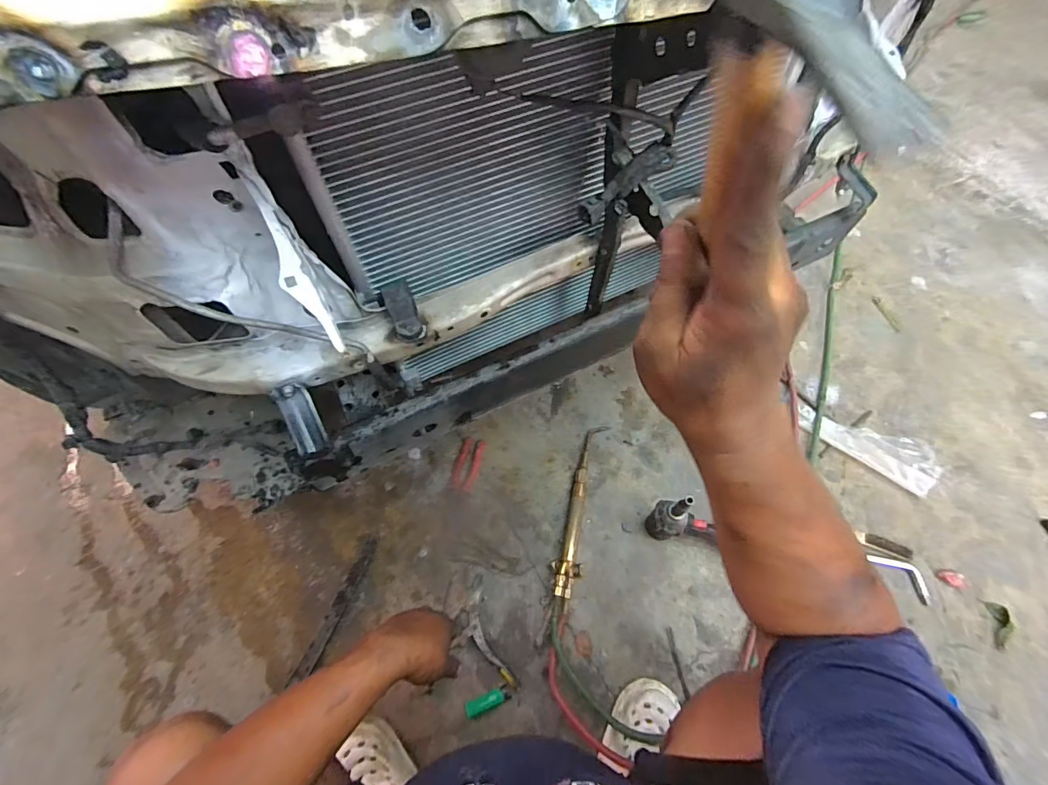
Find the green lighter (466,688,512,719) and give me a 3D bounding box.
[{"bbox_3d":[-0.063,0.544,0.794,0.076,0.011,0.027,-22,69,-10],"label":"green lighter"}]

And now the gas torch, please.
[{"bbox_3d":[0.118,0.230,0.928,0.053,0.042,0.354,15,67,5],"label":"gas torch"}]

